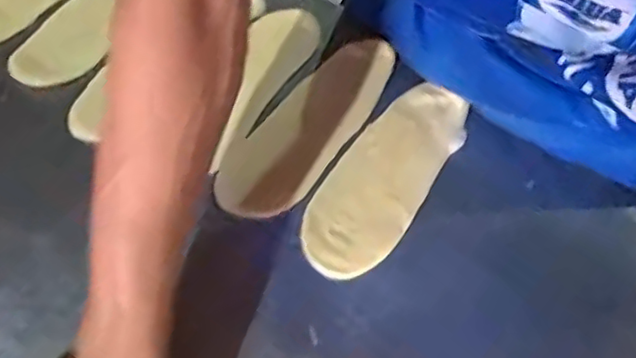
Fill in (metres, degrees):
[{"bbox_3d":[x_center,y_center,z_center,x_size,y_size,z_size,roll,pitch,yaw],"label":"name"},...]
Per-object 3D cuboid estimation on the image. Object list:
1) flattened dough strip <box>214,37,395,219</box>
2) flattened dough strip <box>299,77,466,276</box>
[{"bbox_3d":[-0.006,-0.048,0.519,0.067,0.008,0.198,33,67,12],"label":"flattened dough strip"},{"bbox_3d":[0.055,-0.006,0.504,0.071,0.008,0.191,32,67,12],"label":"flattened dough strip"}]

